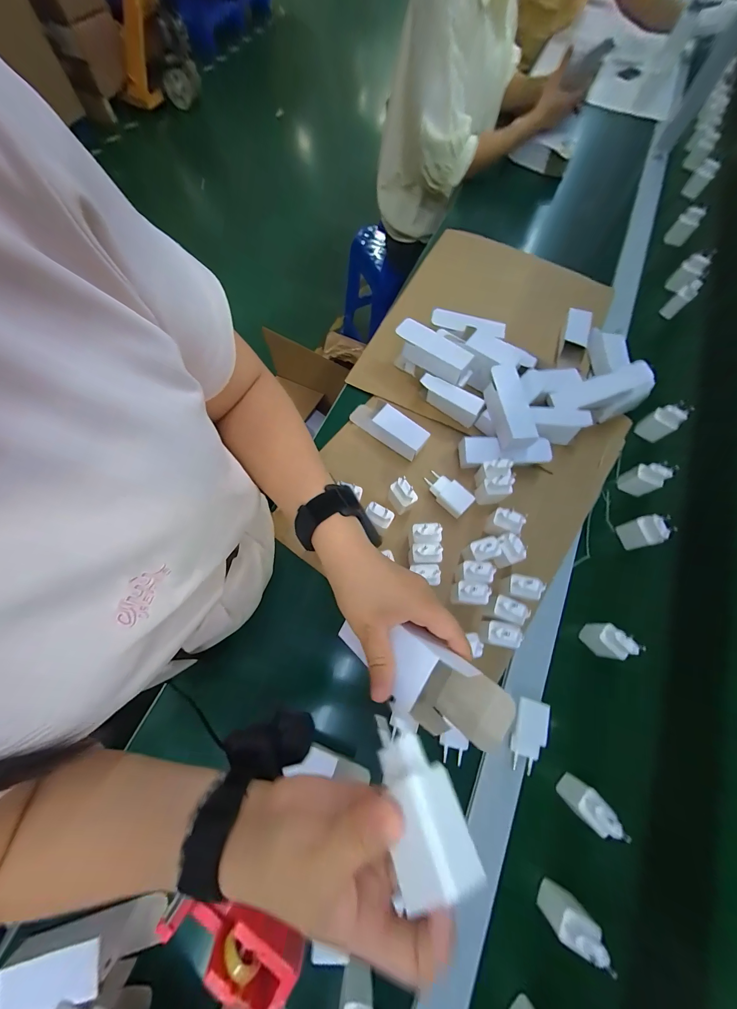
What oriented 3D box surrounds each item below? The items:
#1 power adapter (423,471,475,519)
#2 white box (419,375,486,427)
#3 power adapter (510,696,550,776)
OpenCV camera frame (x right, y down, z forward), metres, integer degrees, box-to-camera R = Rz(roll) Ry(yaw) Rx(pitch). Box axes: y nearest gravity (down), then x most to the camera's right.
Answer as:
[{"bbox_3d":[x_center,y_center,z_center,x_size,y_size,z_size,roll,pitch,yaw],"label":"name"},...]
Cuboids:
[{"bbox_3d":[0.122,-0.018,0.505,0.076,0.024,0.037,40,75,12],"label":"power adapter"},{"bbox_3d":[0.136,-0.177,0.551,0.108,0.046,0.031,35,74,10],"label":"white box"},{"bbox_3d":[0.198,0.285,0.402,0.037,0.020,0.080,15,71,4],"label":"power adapter"}]

